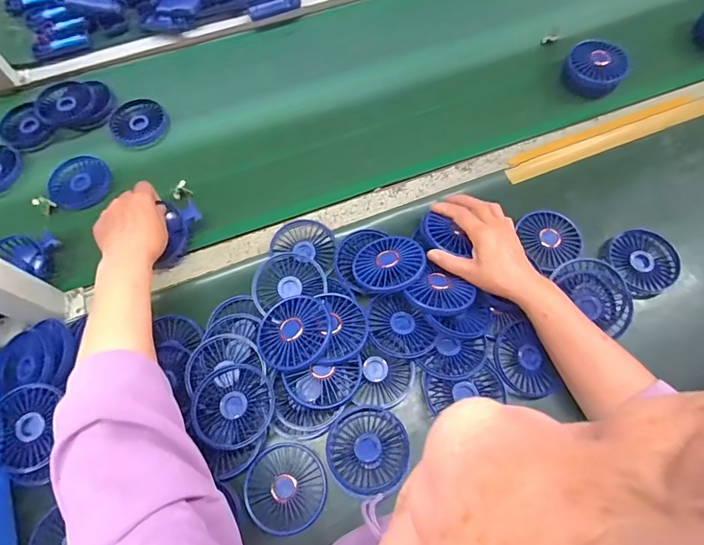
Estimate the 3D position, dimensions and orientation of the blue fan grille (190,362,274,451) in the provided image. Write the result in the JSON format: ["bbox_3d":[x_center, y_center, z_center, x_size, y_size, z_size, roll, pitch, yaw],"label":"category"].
[{"bbox_3d":[-0.133,0.146,0.484,0.085,0.012,0.089,-1,66,2],"label":"blue fan grille"}]

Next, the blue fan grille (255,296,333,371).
[{"bbox_3d":[-0.069,0.069,0.494,0.095,0.019,0.085,-18,57,12],"label":"blue fan grille"}]

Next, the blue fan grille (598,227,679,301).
[{"bbox_3d":[0.391,-0.016,0.585,0.086,0.023,0.089,-1,66,2],"label":"blue fan grille"}]

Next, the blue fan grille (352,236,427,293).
[{"bbox_3d":[0.045,-0.013,0.538,0.085,0.013,0.085,-22,52,5],"label":"blue fan grille"}]

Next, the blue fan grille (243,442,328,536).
[{"bbox_3d":[-0.072,0.237,0.480,0.085,0.015,0.087,-1,66,2],"label":"blue fan grille"}]

